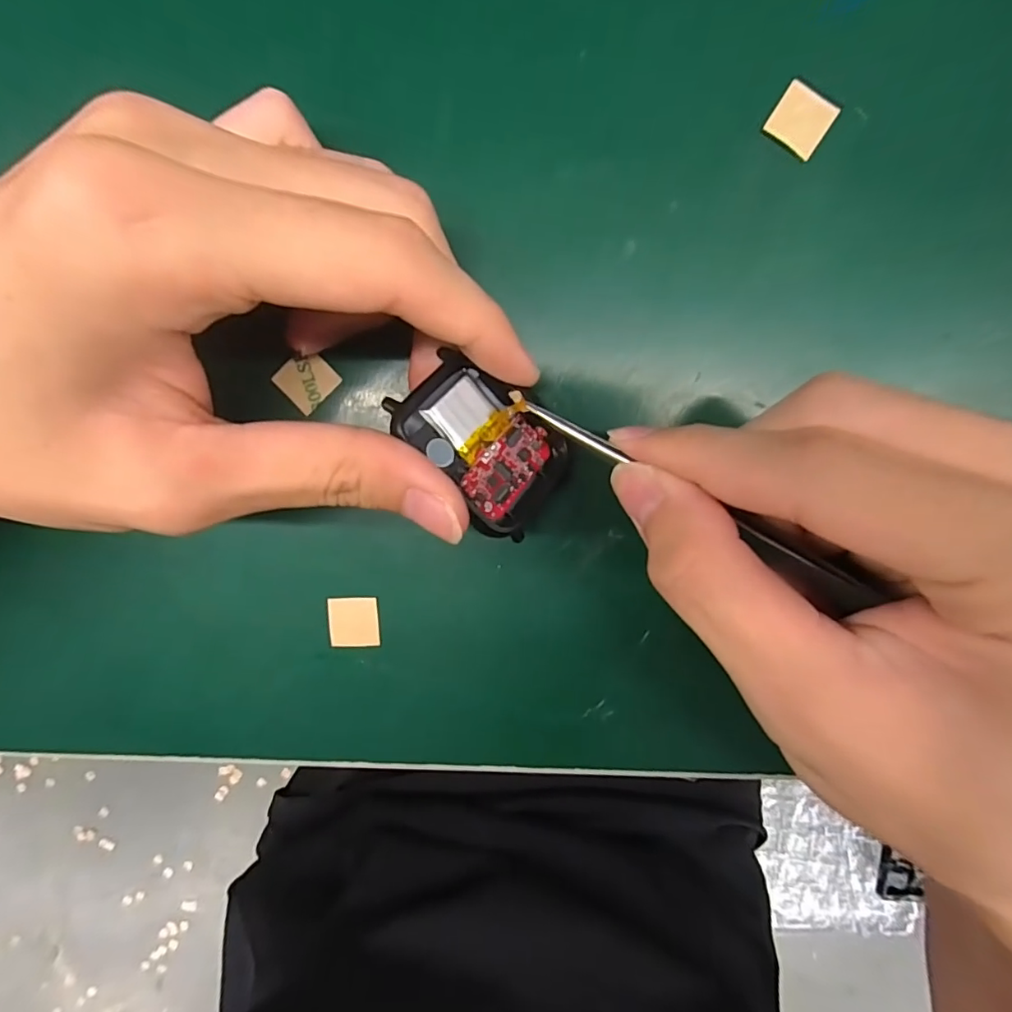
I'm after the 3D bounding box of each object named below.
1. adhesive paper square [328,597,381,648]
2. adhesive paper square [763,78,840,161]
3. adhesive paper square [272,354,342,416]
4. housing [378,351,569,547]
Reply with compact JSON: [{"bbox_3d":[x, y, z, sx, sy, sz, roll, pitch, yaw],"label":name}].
[{"bbox_3d":[-0.047,0.036,0.164,0.016,0.004,0.016,-3,96,0],"label":"adhesive paper square"},{"bbox_3d":[0.081,-0.106,0.144,0.015,0.004,0.015,33,96,0],"label":"adhesive paper square"},{"bbox_3d":[-0.059,-0.037,0.155,0.015,0.004,0.015,-44,94,4],"label":"adhesive paper square"},{"bbox_3d":[-0.004,-0.017,0.138,0.045,0.008,0.036,46,61,-14],"label":"housing"}]

